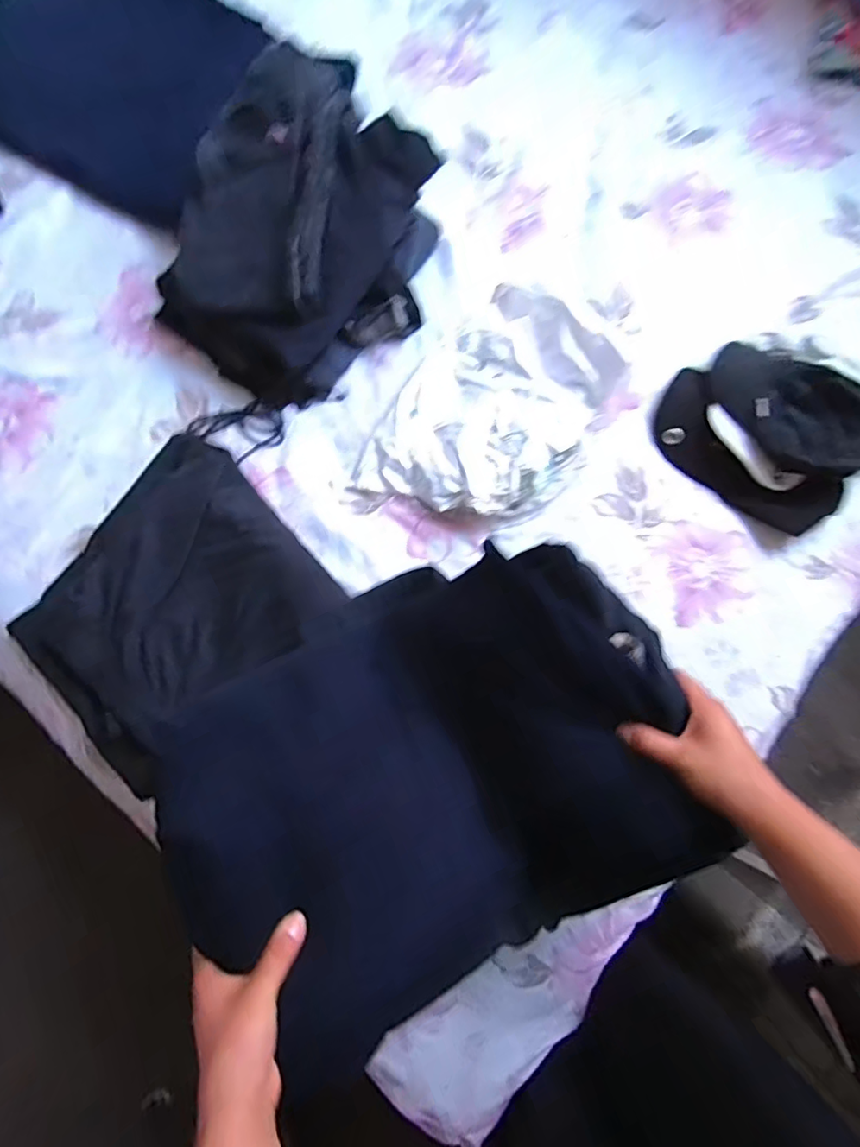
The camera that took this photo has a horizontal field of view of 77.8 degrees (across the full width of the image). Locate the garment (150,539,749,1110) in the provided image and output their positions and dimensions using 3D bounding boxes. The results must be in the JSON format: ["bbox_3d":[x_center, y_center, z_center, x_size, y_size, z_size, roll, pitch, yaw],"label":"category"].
[{"bbox_3d":[0.021,0.179,0.473,0.394,0.115,0.302,-24,80,-6],"label":"garment"}]

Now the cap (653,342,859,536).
[{"bbox_3d":[0.477,-0.212,0.730,0.282,0.074,0.258,38,80,6],"label":"cap"}]

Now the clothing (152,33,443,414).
[{"bbox_3d":[-0.164,-0.439,0.699,0.316,0.167,0.387,27,79,4],"label":"clothing"}]

